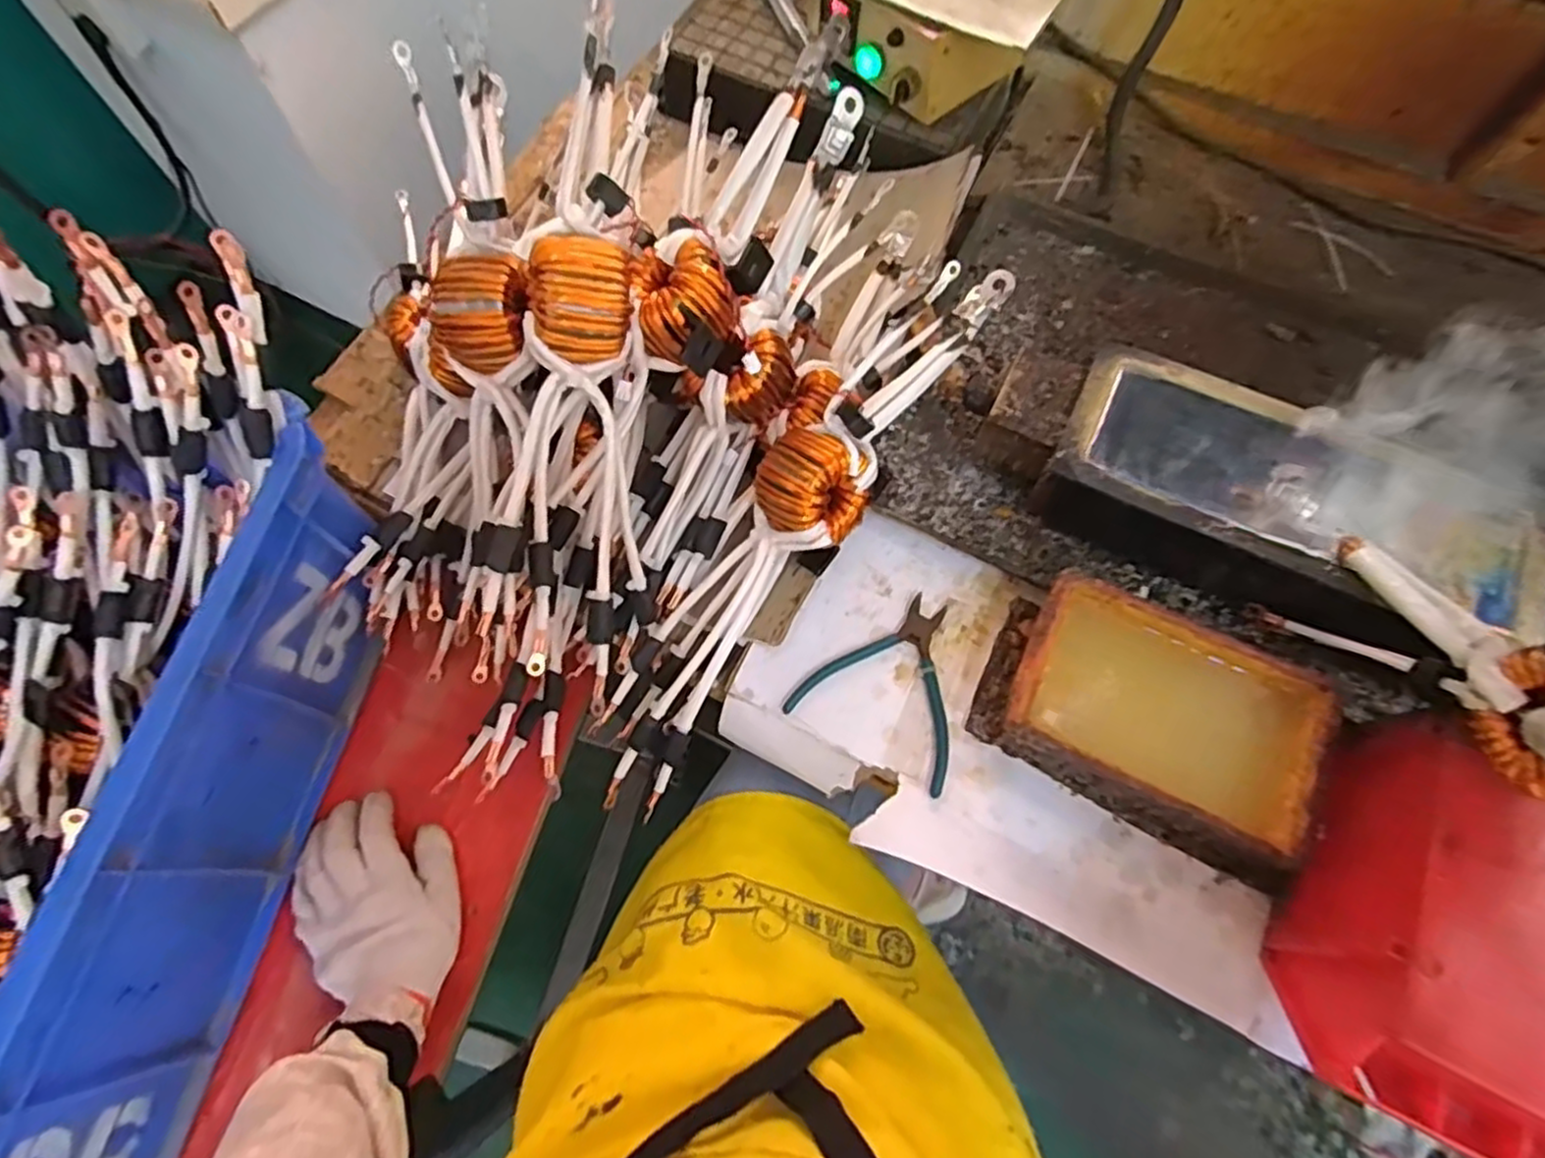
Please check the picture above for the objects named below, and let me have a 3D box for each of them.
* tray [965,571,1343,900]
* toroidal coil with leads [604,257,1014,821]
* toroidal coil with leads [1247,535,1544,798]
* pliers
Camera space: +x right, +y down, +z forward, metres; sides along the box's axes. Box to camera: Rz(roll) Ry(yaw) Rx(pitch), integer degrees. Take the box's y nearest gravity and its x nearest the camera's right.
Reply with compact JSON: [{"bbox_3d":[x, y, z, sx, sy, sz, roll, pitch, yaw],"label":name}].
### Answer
[{"bbox_3d":[0.274,0.099,0.518,0.235,0.067,0.140,26,70,10],"label":"tray"},{"bbox_3d":[0.016,-0.040,0.551,0.072,0.087,0.480,37,93,14],"label":"toroidal coil with leads"},{"bbox_3d":[0.412,0.042,0.442,0.064,0.234,0.088,-16,110,-6],"label":"toroidal coil with leads"},{"bbox_3d":[0.095,0.073,0.557,0.124,0.009,0.133,27,70,11],"label":"pliers"}]

